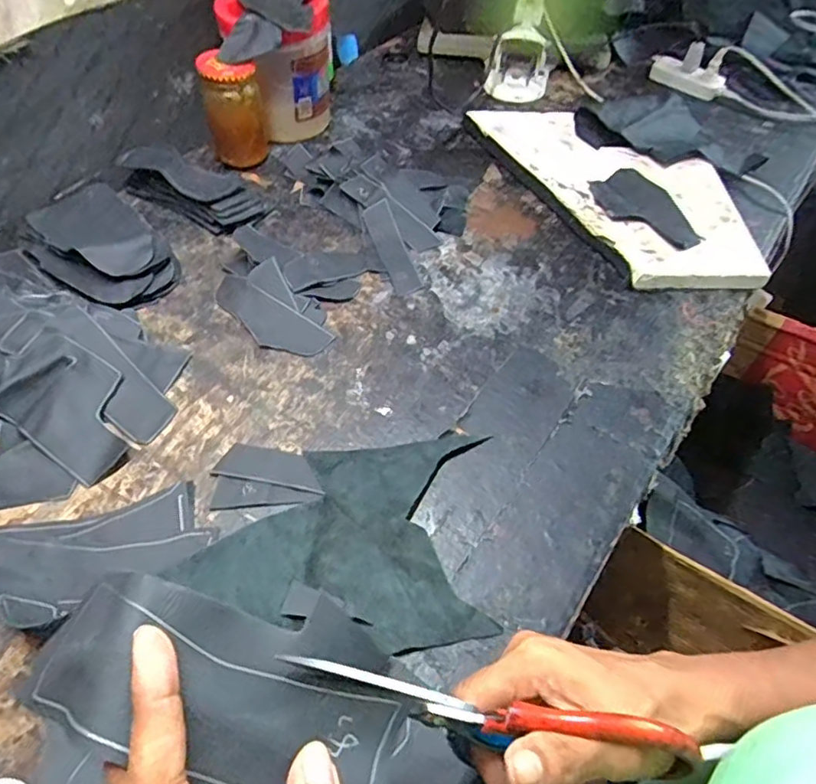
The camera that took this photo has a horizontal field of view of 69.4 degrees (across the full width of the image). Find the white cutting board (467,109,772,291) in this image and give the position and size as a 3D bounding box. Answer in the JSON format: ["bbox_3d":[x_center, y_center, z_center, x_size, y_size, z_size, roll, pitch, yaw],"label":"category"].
[{"bbox_3d":[0.251,-0.241,0.679,0.192,0.033,0.377,-21,57,-18],"label":"white cutting board"}]

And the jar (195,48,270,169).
[{"bbox_3d":[-0.192,-0.315,0.664,0.060,0.116,0.060,-7,53,-8],"label":"jar"}]

